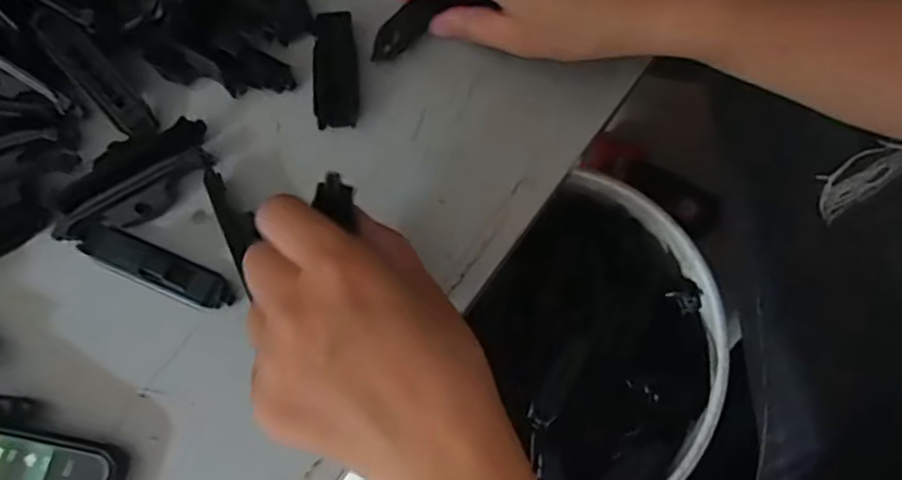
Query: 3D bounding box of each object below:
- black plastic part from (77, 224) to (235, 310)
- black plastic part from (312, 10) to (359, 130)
[{"bbox_3d":[-0.141,0.013,0.316,0.077,0.016,0.020,22,74,8],"label":"black plastic part"},{"bbox_3d":[-0.061,-0.090,0.347,0.022,0.007,0.066,-4,72,-1],"label":"black plastic part"}]

